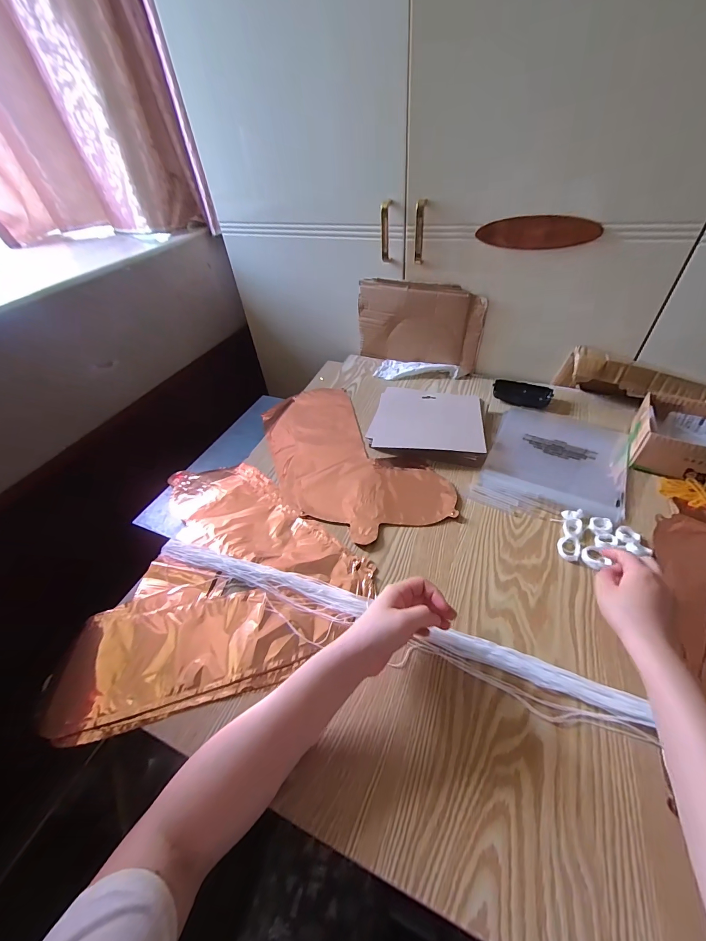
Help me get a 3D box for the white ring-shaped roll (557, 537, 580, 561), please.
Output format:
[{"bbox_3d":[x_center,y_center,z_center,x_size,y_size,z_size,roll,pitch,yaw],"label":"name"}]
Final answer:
[{"bbox_3d":[0.291,0.106,0.475,0.026,0.010,0.032,11,48,16],"label":"white ring-shaped roll"}]

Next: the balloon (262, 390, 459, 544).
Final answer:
[{"bbox_3d":[-0.033,-0.027,0.647,0.218,0.018,0.429,-26,49,-18],"label":"balloon"}]

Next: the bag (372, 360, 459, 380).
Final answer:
[{"bbox_3d":[0.142,-0.224,0.801,0.180,0.028,0.072,16,50,20],"label":"bag"}]

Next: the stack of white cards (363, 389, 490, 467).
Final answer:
[{"bbox_3d":[0.143,-0.090,0.665,0.201,0.030,0.172,7,48,13],"label":"stack of white cards"}]

